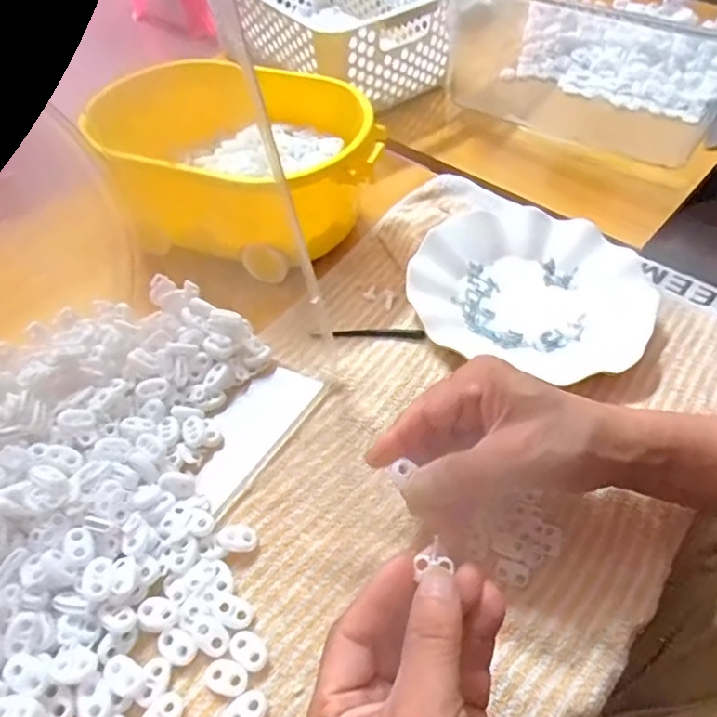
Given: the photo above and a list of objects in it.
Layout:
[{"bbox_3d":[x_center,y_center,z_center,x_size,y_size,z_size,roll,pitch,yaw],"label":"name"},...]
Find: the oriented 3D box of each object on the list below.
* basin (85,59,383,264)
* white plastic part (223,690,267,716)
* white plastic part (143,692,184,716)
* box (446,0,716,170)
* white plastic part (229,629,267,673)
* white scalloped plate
[{"bbox_3d":[-0.078,-0.160,0.504,0.194,0.102,0.172,7,52,6],"label":"basin"},{"bbox_3d":[-0.057,0.179,0.295,0.021,0.004,0.015,-31,57,-22],"label":"white plastic part"},{"bbox_3d":[-0.099,0.180,0.295,0.015,0.004,0.022,35,60,26],"label":"white plastic part"},{"bbox_3d":[0.267,-0.381,0.661,0.334,0.129,0.274,28,56,22],"label":"box"},{"bbox_3d":[-0.058,0.156,0.313,0.022,0.004,0.016,27,57,21],"label":"white plastic part"},{"bbox_3d":[0.139,-0.059,0.471,0.183,0.022,0.172,-1,51,1],"label":"white scalloped plate"}]

